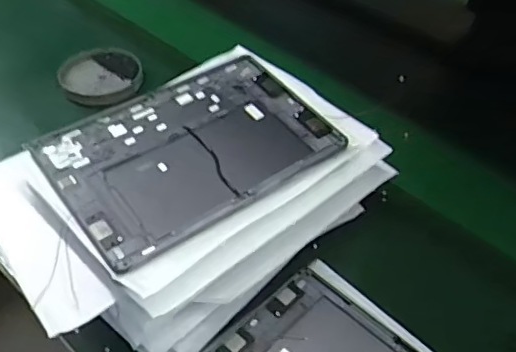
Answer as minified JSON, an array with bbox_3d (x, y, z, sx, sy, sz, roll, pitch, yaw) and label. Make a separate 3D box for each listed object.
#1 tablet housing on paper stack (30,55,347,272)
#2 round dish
[{"bbox_3d":[-0.060,-0.030,0.545,0.258,0.013,0.173,-28,53,-29],"label":"tablet housing on paper stack"},{"bbox_3d":[-0.224,-0.144,0.816,0.113,0.020,0.111,2,45,-2],"label":"round dish"}]

